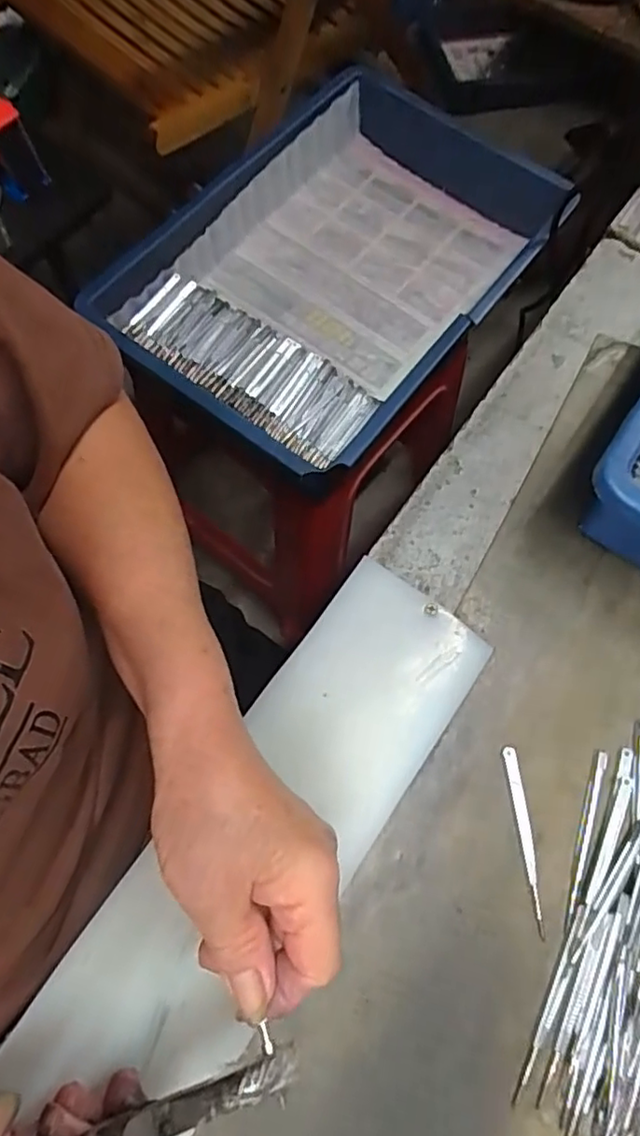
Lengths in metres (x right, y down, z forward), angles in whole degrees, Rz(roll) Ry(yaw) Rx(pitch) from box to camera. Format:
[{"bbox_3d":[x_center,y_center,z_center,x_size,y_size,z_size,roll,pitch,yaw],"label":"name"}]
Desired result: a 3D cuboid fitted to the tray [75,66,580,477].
[{"bbox_3d":[0.020,-0.292,0.613,0.286,0.083,0.422,37,73,10],"label":"tray"}]

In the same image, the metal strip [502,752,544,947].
[{"bbox_3d":[0.111,0.144,0.326,0.009,0.006,0.092,-7,72,-5],"label":"metal strip"}]

